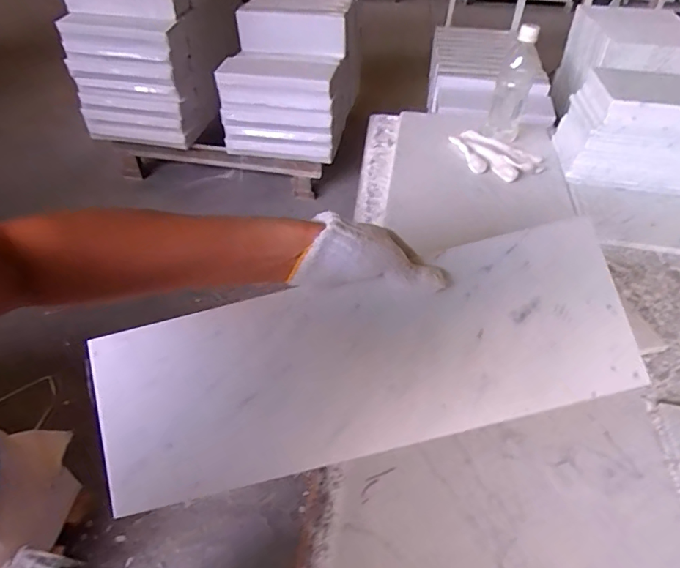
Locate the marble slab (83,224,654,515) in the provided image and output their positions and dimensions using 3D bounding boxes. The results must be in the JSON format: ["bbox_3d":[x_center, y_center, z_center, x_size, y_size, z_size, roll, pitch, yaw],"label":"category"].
[{"bbox_3d":[0.013,0.067,0.396,0.446,0.018,0.151,-14,77,1],"label":"marble slab"}]

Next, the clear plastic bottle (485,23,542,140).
[{"bbox_3d":[0.319,-0.363,0.852,0.059,0.185,0.069,19,45,16],"label":"clear plastic bottle"}]

